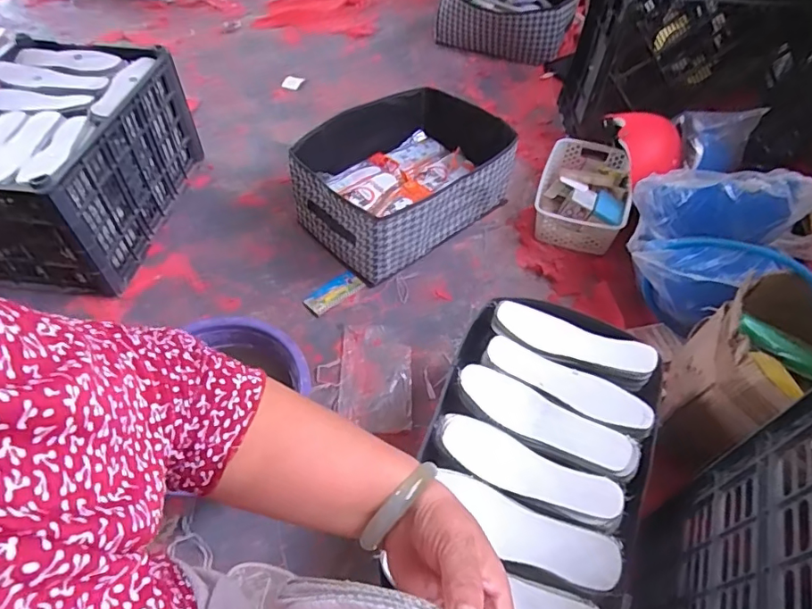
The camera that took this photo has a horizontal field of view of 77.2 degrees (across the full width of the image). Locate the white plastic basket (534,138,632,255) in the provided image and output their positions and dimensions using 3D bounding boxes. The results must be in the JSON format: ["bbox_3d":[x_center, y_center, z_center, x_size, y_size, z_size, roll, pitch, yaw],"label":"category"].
[{"bbox_3d":[0.408,-0.262,1.164,0.193,0.087,0.297,16,55,14],"label":"white plastic basket"}]

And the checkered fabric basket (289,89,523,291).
[{"bbox_3d":[0.007,-0.285,1.121,0.461,0.176,0.325,-37,59,-23],"label":"checkered fabric basket"}]

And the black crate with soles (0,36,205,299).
[{"bbox_3d":[-0.717,-0.294,1.085,0.408,0.283,0.487,3,53,5],"label":"black crate with soles"}]

